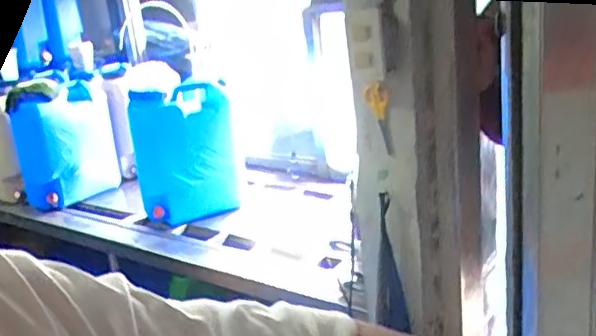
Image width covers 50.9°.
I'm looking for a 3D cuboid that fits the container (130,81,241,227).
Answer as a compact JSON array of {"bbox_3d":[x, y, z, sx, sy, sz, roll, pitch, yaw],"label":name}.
[{"bbox_3d":[-0.355,-0.050,1.960,0.295,0.396,0.225,-12,18,-15],"label":"container"}]

